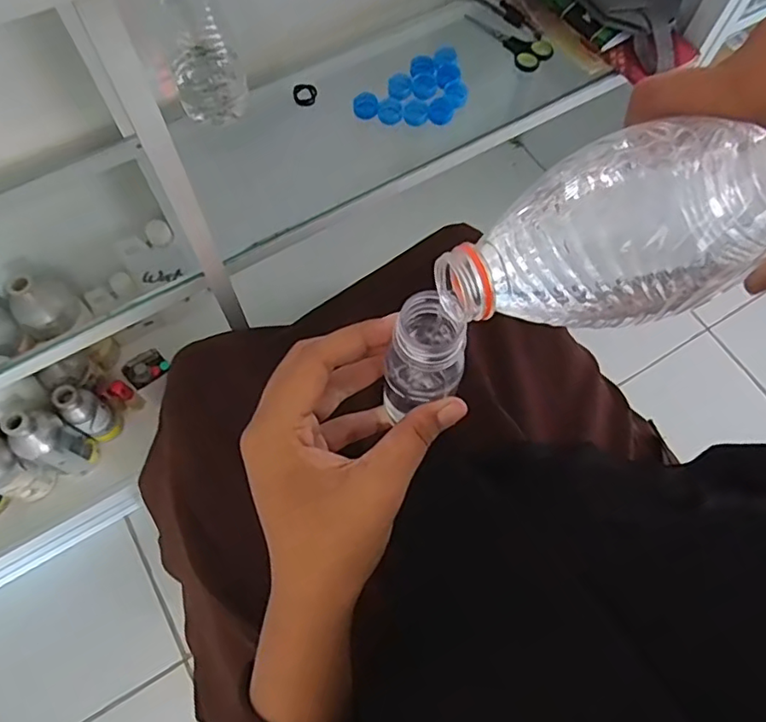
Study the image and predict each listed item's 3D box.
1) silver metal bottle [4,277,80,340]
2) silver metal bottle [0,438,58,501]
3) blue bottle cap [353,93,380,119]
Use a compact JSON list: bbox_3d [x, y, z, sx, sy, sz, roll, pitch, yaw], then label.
[{"bbox_3d":[-0.491,-0.082,0.822,0.067,0.102,0.086,36,70,13],"label":"silver metal bottle"},{"bbox_3d":[-0.547,0.161,0.828,0.060,0.163,0.065,1,66,-1],"label":"silver metal bottle"},{"bbox_3d":[-0.022,-0.323,0.720,0.032,0.019,0.026,-7,67,-4],"label":"blue bottle cap"}]

